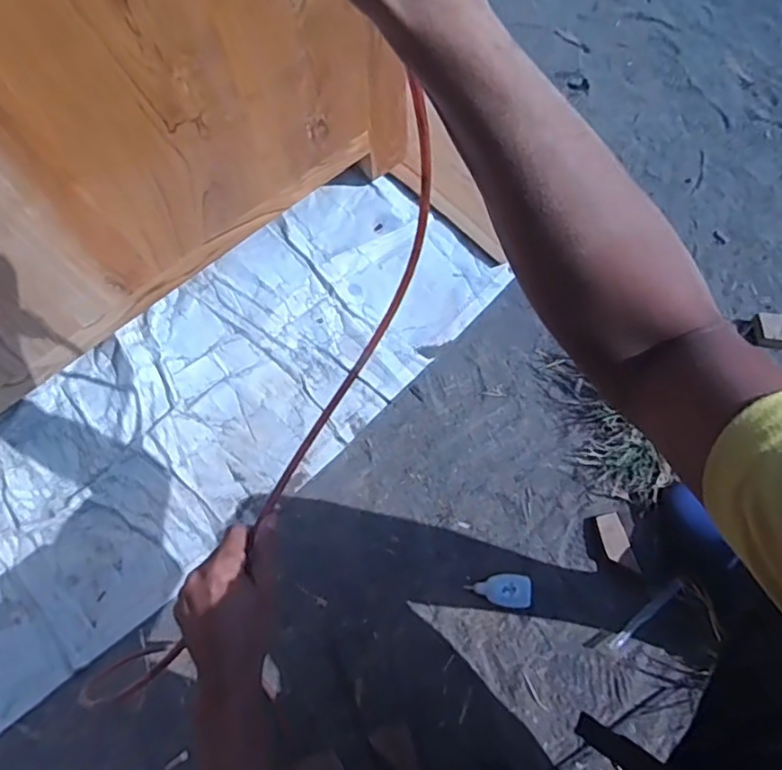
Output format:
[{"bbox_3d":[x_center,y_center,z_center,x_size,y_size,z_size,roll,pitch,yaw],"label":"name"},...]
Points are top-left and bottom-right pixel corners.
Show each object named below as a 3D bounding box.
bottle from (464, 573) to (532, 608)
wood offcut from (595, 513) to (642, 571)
[{"bbox_3d":[0.154,0.290,0.871,0.088,0.015,0.044,2,71,3],"label":"bottle"},{"bbox_3d":[0.323,0.226,0.881,0.035,0.012,0.083,-16,71,-3],"label":"wood offcut"}]

